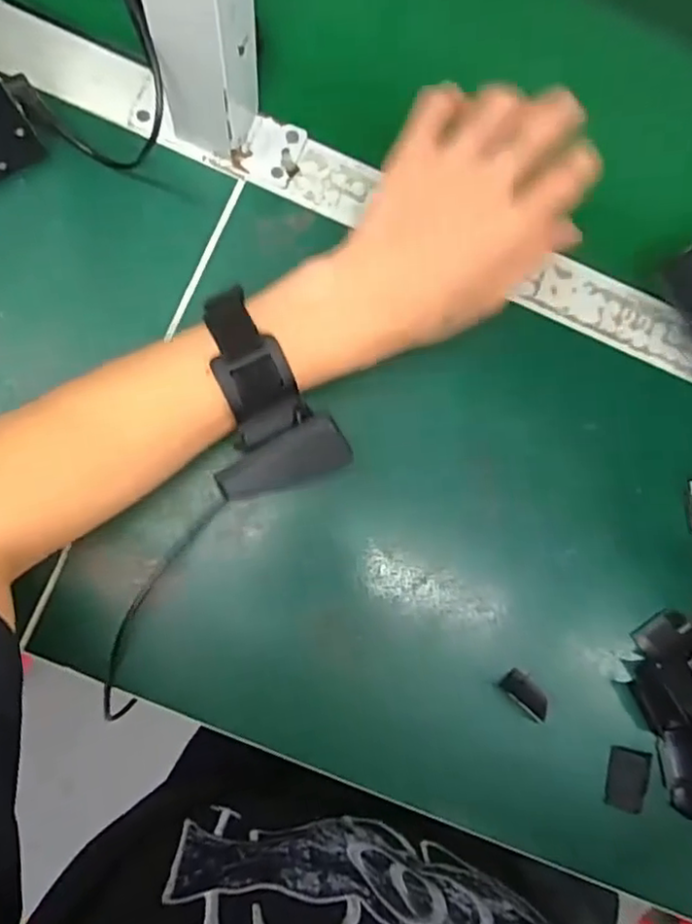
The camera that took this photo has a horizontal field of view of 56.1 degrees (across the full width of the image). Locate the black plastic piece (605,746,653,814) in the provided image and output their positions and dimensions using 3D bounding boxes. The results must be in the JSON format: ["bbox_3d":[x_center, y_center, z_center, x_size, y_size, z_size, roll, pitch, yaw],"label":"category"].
[{"bbox_3d":[0.164,0.184,0.377,0.023,0.007,0.033,13,83,-4],"label":"black plastic piece"}]

